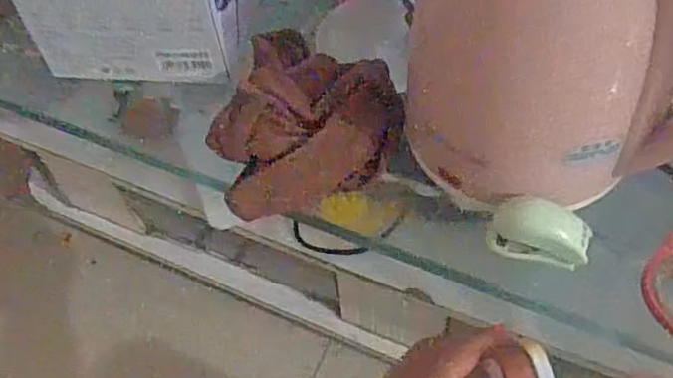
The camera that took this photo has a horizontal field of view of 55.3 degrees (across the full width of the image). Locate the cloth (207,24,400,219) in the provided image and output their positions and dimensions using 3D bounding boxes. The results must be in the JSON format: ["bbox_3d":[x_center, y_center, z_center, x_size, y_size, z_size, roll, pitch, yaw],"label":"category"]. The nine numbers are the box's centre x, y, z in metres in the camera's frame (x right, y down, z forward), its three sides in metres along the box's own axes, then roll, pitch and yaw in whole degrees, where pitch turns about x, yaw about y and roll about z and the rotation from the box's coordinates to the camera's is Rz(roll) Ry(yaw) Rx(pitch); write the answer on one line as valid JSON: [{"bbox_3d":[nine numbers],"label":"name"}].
[{"bbox_3d":[-0.028,-0.063,0.474,0.134,0.037,0.143,-17,53,-8],"label":"cloth"}]

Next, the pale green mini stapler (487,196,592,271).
[{"bbox_3d":[0.128,0.027,0.406,0.058,0.027,0.029,15,55,16],"label":"pale green mini stapler"}]

